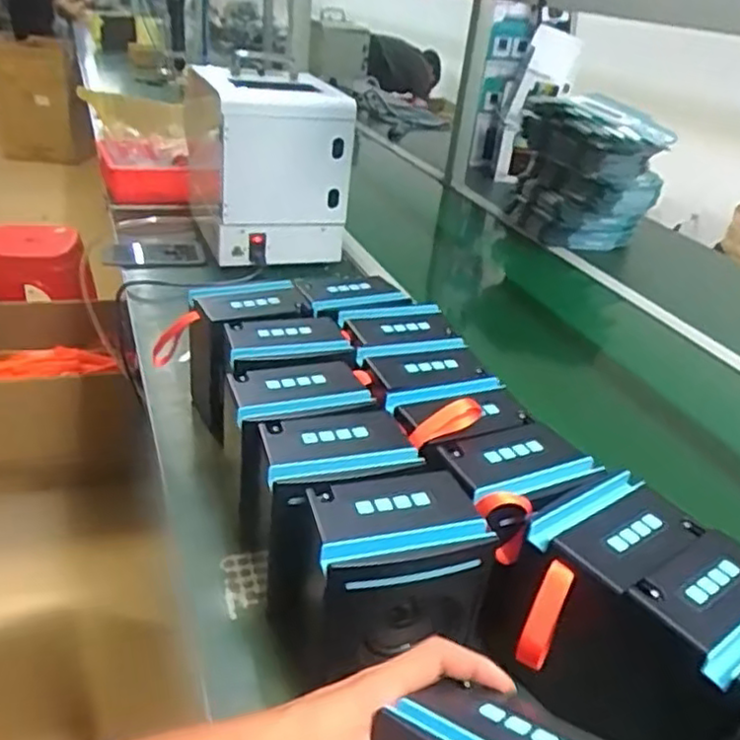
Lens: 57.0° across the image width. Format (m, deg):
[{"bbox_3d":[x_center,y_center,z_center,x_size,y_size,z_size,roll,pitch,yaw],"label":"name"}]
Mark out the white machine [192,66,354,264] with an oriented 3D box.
[{"bbox_3d":[-0.170,-0.365,1.232,0.237,0.280,0.293,-1,31,-12],"label":"white machine"}]

